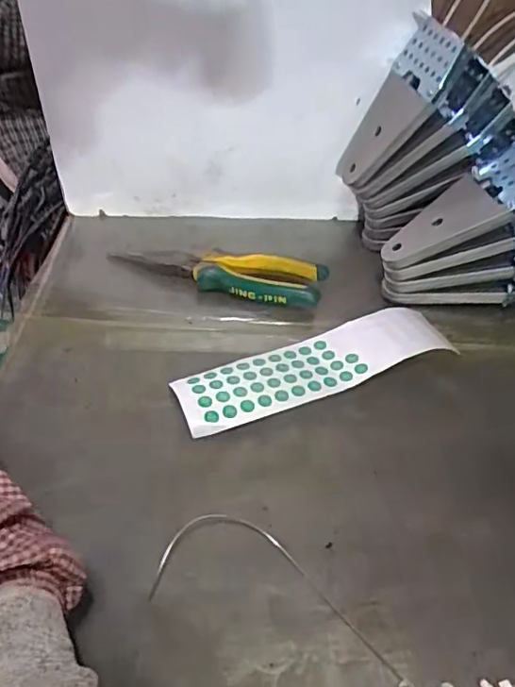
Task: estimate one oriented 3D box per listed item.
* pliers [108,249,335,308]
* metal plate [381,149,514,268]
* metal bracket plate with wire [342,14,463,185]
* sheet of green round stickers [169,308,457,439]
[{"bbox_3d":[-0.036,-0.065,0.484,0.186,0.022,0.046,14,45,11],"label":"pliers"},{"bbox_3d":[0.164,-0.107,0.439,0.142,0.013,0.064,-34,43,17],"label":"metal plate"},{"bbox_3d":[0.110,-0.192,0.457,0.014,0.137,0.074,13,38,-28],"label":"metal bracket plate with wire"},{"bbox_3d":[0.044,0.012,0.411,0.210,0.024,0.061,-15,47,-19],"label":"sheet of green round stickers"}]

